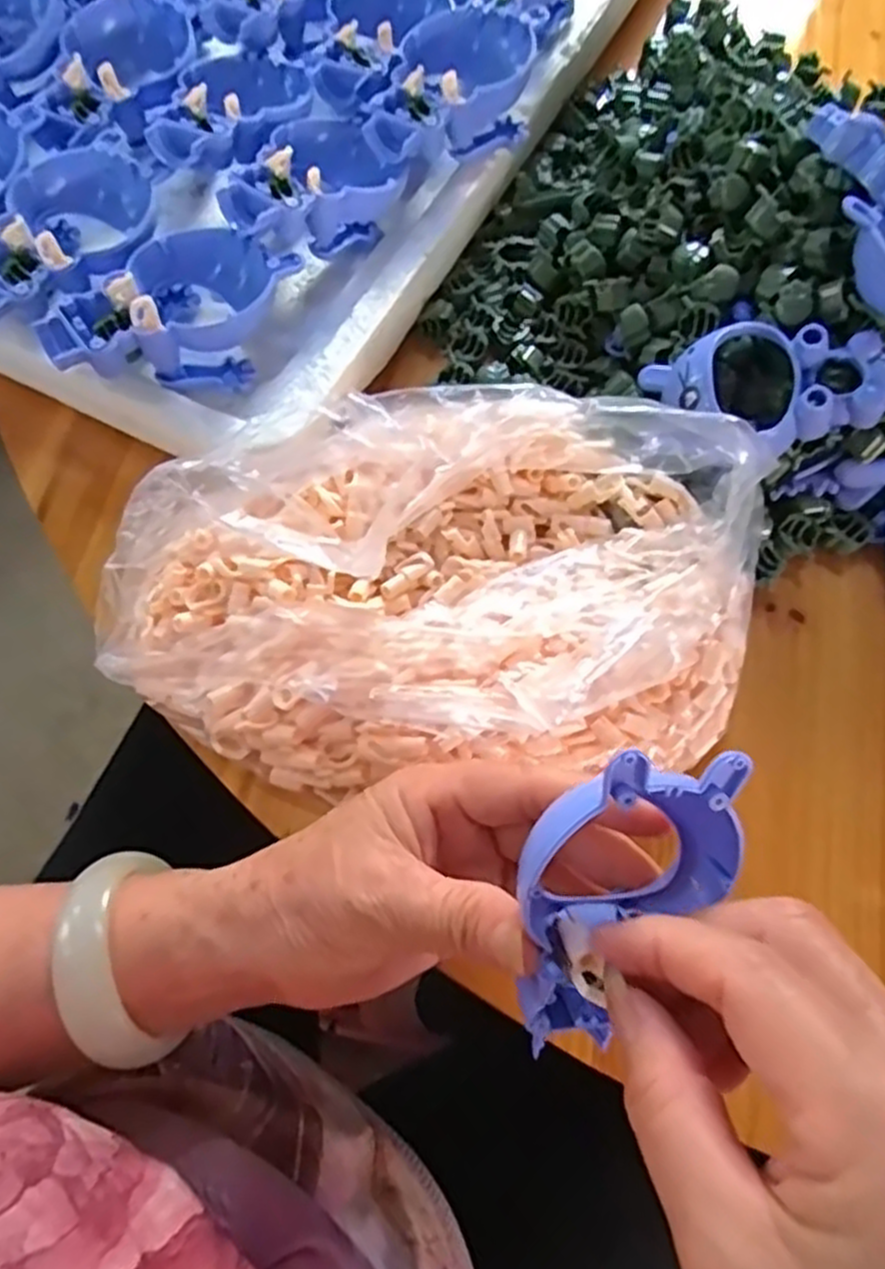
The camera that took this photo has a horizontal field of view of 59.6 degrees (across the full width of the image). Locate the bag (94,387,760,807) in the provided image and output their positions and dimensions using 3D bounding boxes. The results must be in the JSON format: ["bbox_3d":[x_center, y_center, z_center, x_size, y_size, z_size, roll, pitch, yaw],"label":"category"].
[{"bbox_3d":[0.001,-0.022,0.296,0.250,0.061,0.162,-4,69,-5],"label":"bag"}]

